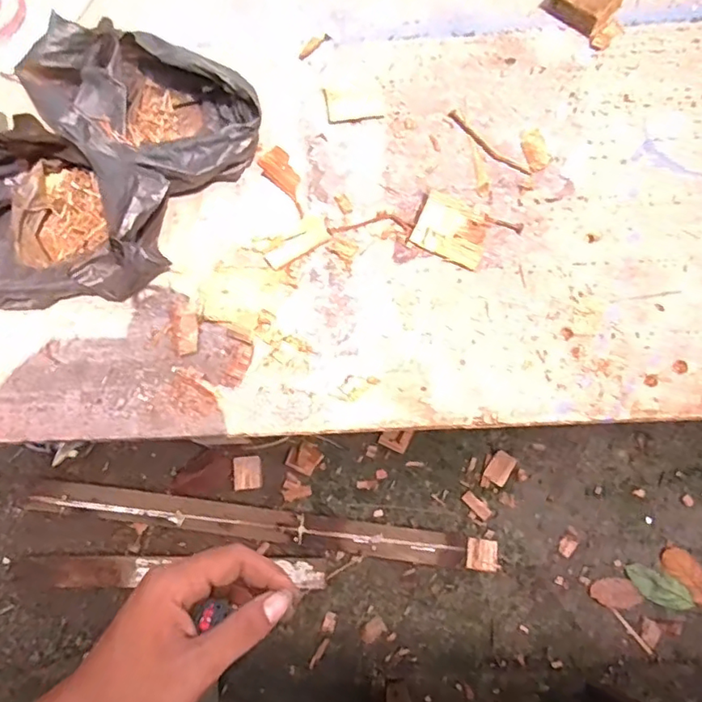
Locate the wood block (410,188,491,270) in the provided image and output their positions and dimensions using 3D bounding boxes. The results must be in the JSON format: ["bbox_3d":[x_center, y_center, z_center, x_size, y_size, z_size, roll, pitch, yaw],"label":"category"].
[{"bbox_3d":[0.092,-0.109,0.514,0.066,0.010,0.054,22,88,3],"label":"wood block"}]

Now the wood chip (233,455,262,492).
[{"bbox_3d":[-0.217,0.255,1.173,0.061,0.009,0.069,-7,72,0],"label":"wood chip"}]

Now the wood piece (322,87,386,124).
[{"bbox_3d":[0.003,-0.250,0.566,0.055,0.004,0.042,-7,72,0],"label":"wood piece"}]

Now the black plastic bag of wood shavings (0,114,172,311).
[{"bbox_3d":[-0.256,-0.102,0.482,0.187,0.089,0.150,20,74,8],"label":"black plastic bag of wood shavings"}]

